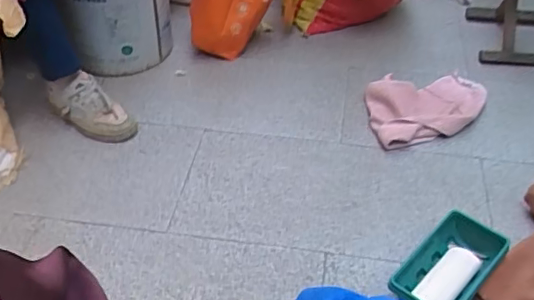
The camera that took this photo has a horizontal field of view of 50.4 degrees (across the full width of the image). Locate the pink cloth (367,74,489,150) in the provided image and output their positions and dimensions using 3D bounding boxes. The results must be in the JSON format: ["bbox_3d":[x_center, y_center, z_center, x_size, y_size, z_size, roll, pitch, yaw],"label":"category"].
[{"bbox_3d":[0.380,-0.110,1.321,0.317,0.045,0.205,-11,43,-12],"label":"pink cloth"}]

